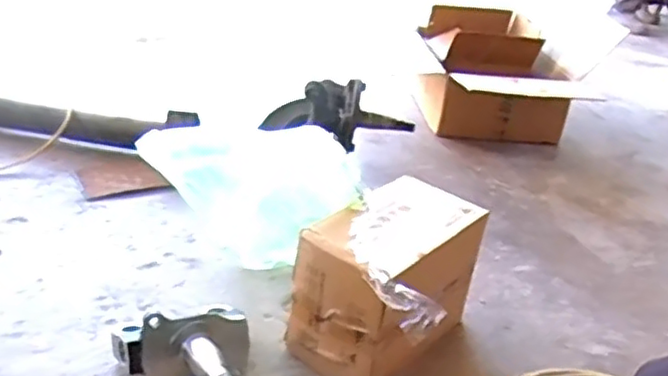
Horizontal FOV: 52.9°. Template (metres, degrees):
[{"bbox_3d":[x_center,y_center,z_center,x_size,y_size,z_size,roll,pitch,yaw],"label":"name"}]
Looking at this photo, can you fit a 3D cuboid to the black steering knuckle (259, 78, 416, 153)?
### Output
[{"bbox_3d":[0.010,-0.168,1.373,0.296,0.156,0.132,-11,33,-29],"label":"black steering knuckle"}]

